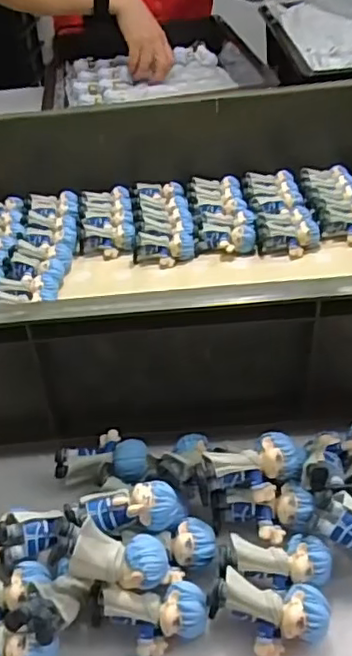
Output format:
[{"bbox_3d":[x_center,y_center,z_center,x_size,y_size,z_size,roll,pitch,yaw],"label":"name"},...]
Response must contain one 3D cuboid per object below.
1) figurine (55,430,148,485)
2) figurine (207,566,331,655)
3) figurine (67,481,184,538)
[{"bbox_3d":[-0.050,0.091,0.408,0.059,0.022,0.042,-13,39,-8],"label":"figurine"},{"bbox_3d":[0.047,0.151,0.317,0.061,0.030,0.031,7,40,16],"label":"figurine"},{"bbox_3d":[-0.029,0.105,0.347,0.066,0.028,0.022,-9,38,-3],"label":"figurine"}]

